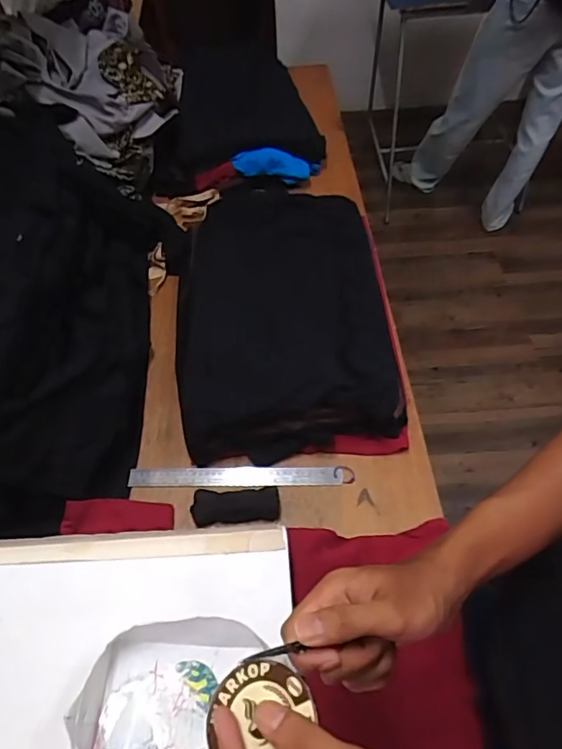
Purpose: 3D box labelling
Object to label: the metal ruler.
[{"bbox_3d":[-0.071,0.157,0.786,0.325,0.009,0.033,0,55,1],"label":"metal ruler"}]

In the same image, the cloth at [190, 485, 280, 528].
[{"bbox_3d":[-0.066,0.192,0.753,0.125,0.014,0.051,-4,55,-2],"label":"cloth"}]

